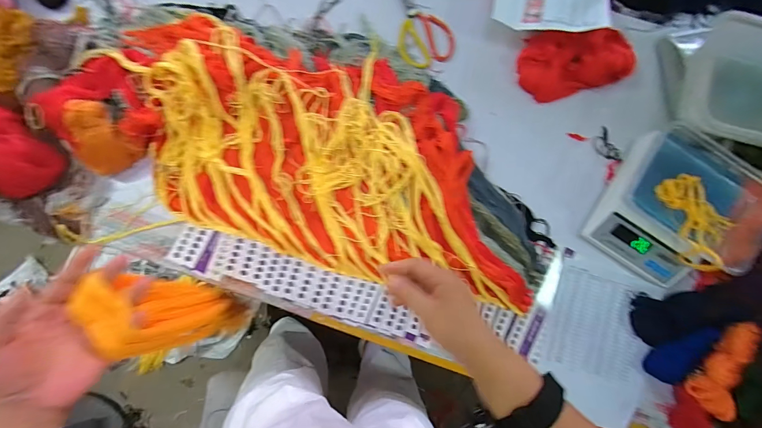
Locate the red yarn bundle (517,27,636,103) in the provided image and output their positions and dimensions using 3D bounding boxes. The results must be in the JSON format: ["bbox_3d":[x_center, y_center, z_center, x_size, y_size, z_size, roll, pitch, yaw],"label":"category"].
[{"bbox_3d":[0.400,-0.311,0.664,0.241,0.055,0.129,-12,88,-4],"label":"red yarn bundle"}]

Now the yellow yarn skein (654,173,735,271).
[{"bbox_3d":[0.558,0.006,0.590,0.151,0.050,0.111,43,84,1],"label":"yellow yarn skein"}]

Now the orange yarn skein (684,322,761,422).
[{"bbox_3d":[0.615,0.273,0.585,0.055,0.044,0.167,35,84,0],"label":"orange yarn skein"}]

